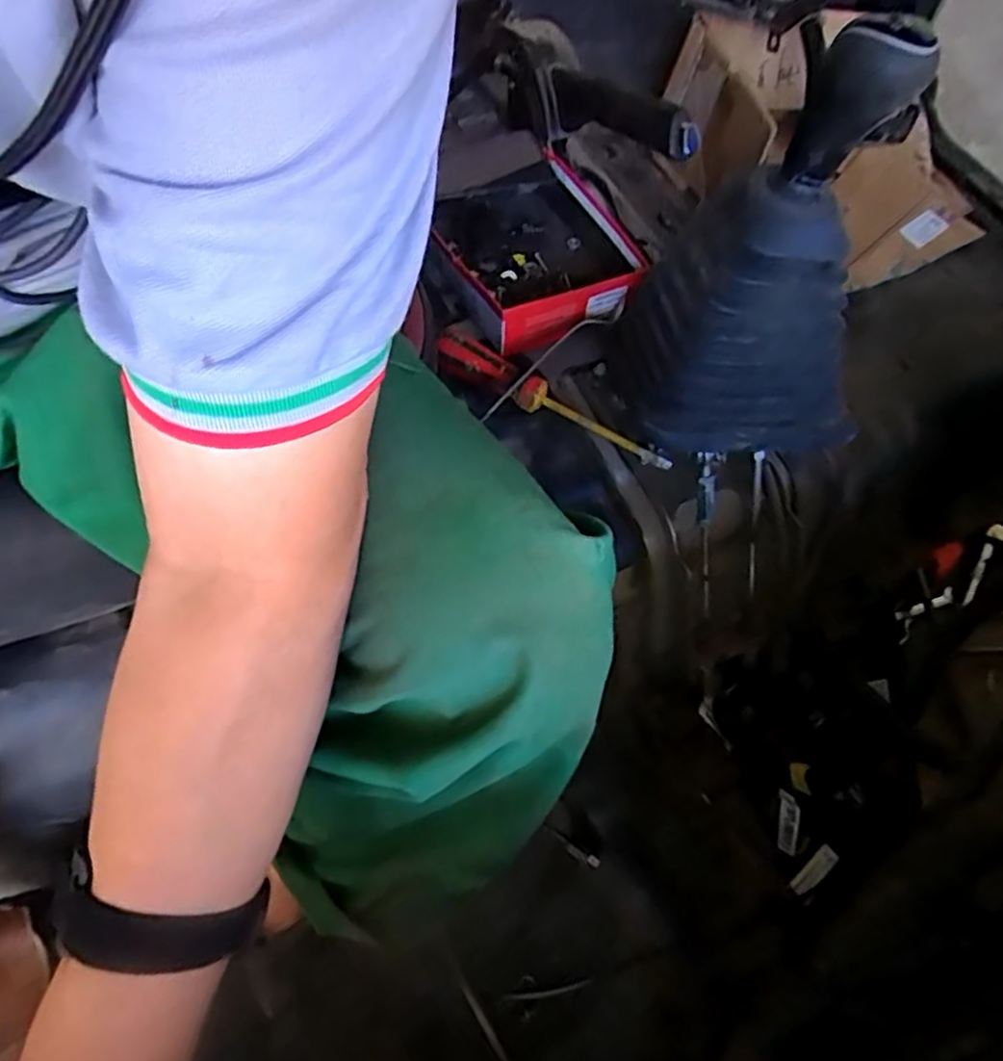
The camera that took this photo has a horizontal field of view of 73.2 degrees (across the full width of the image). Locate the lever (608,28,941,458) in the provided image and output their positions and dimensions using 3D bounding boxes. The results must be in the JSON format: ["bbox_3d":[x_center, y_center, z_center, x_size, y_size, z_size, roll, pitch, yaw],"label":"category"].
[{"bbox_3d":[0.174,-0.175,0.442,0.140,0.248,0.157,-8,59,-9],"label":"lever"}]

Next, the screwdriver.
[{"bbox_3d":[0.038,-0.098,0.547,0.206,0.038,0.026,27,60,12],"label":"screwdriver"}]

